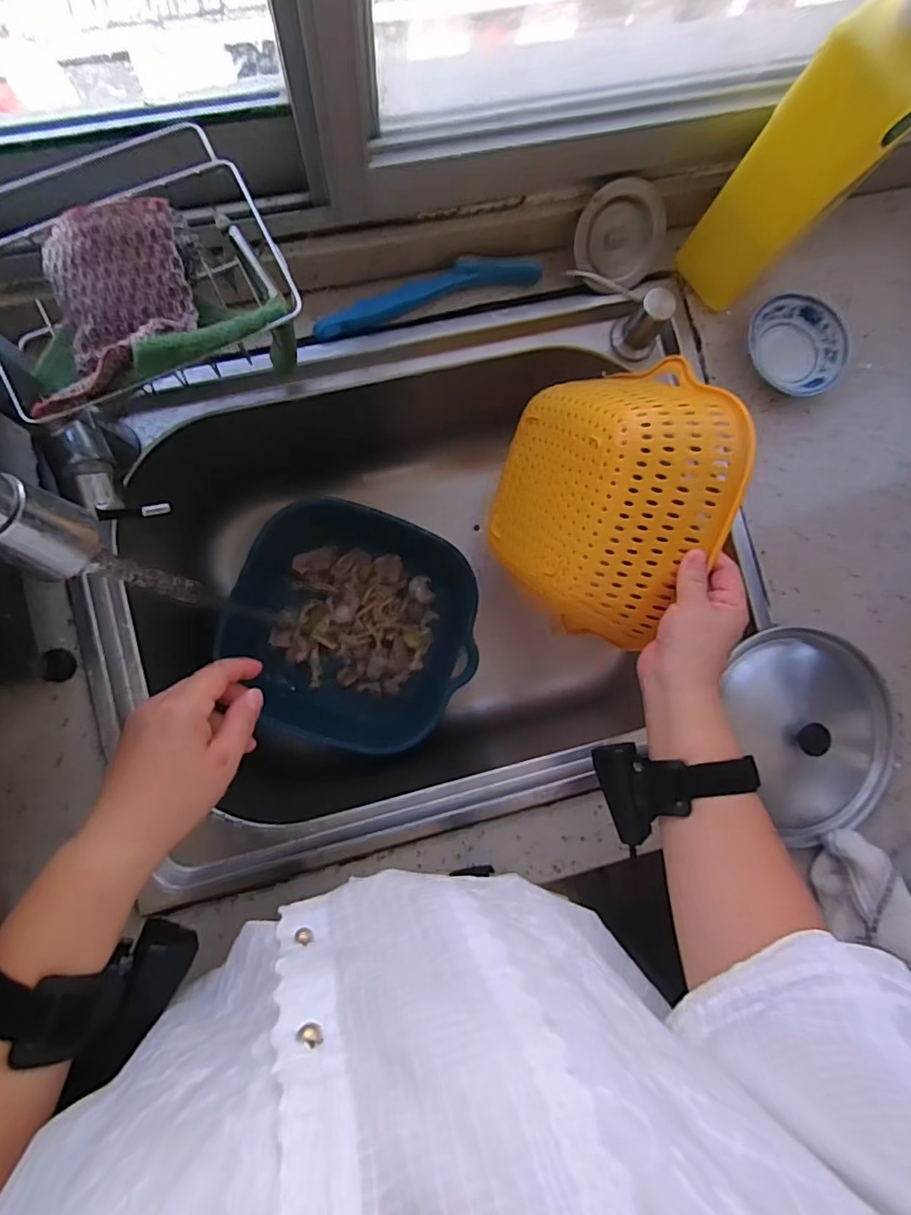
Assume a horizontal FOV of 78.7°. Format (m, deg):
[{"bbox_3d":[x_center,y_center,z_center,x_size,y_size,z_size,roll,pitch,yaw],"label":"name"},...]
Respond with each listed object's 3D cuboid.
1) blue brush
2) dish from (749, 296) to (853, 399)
[{"bbox_3d":[-0.026,-0.288,0.509,0.209,0.020,0.033,-18,89,-6],"label":"blue brush"},{"bbox_3d":[0.323,-0.247,0.528,0.080,0.028,0.094,-22,90,-6],"label":"dish"}]

